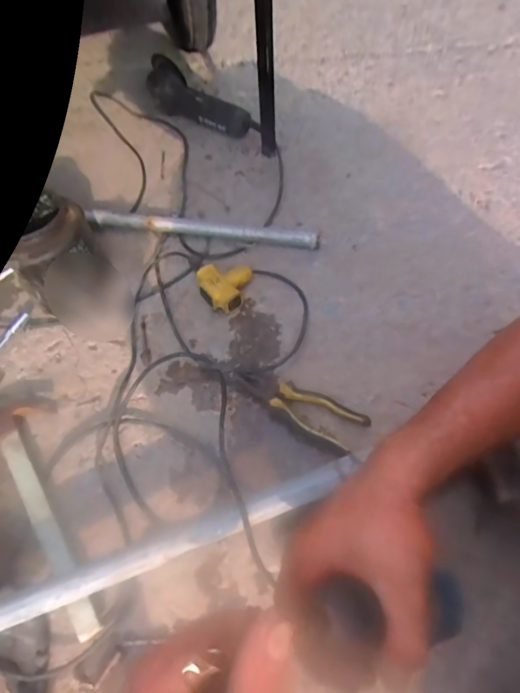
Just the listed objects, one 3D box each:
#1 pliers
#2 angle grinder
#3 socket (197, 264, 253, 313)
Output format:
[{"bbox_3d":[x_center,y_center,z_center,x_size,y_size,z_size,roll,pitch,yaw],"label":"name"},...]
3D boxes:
[{"bbox_3d":[0.055,0.080,0.577,0.188,0.020,0.060,26,67,17],"label":"pliers"},{"bbox_3d":[-0.130,-0.536,0.895,0.290,0.082,0.086,37,70,20],"label":"angle grinder"},{"bbox_3d":[-0.056,-0.102,0.677,0.091,0.041,0.087,-9,62,-1],"label":"socket"}]

